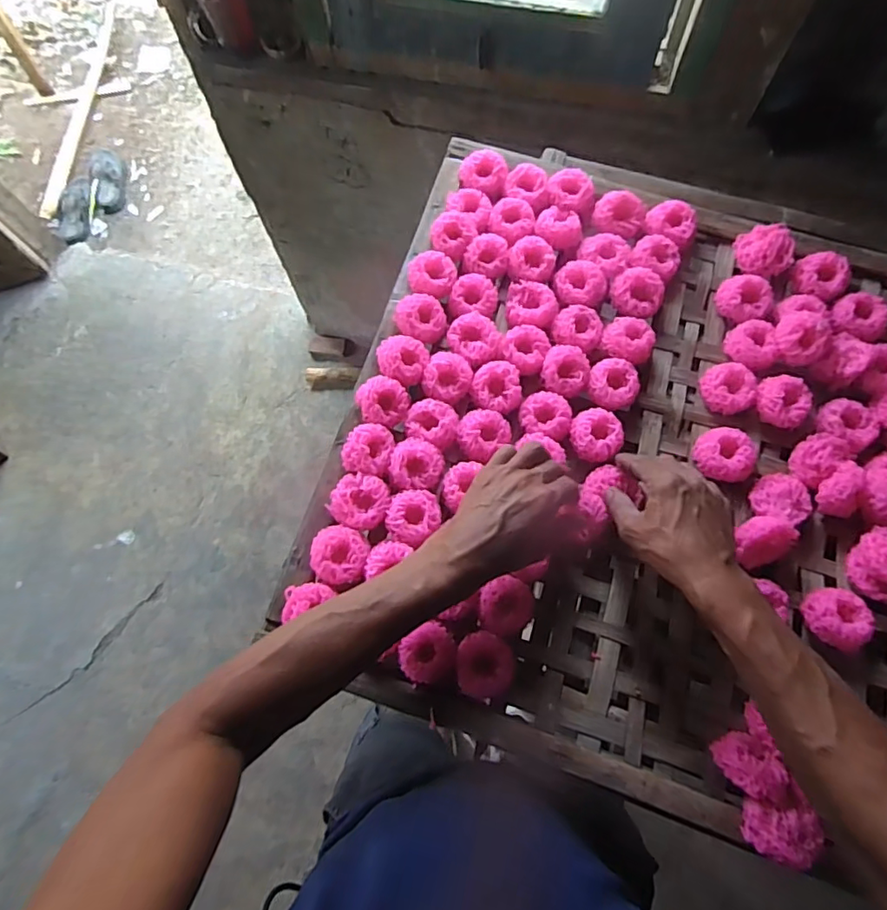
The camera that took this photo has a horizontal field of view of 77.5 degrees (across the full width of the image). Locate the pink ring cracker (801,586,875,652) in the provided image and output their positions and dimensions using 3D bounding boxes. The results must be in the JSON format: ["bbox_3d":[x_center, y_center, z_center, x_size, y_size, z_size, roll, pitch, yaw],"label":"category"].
[{"bbox_3d":[0.346,0.144,0.489,0.045,0.034,0.052,-7,72,-1],"label":"pink ring cracker"}]

